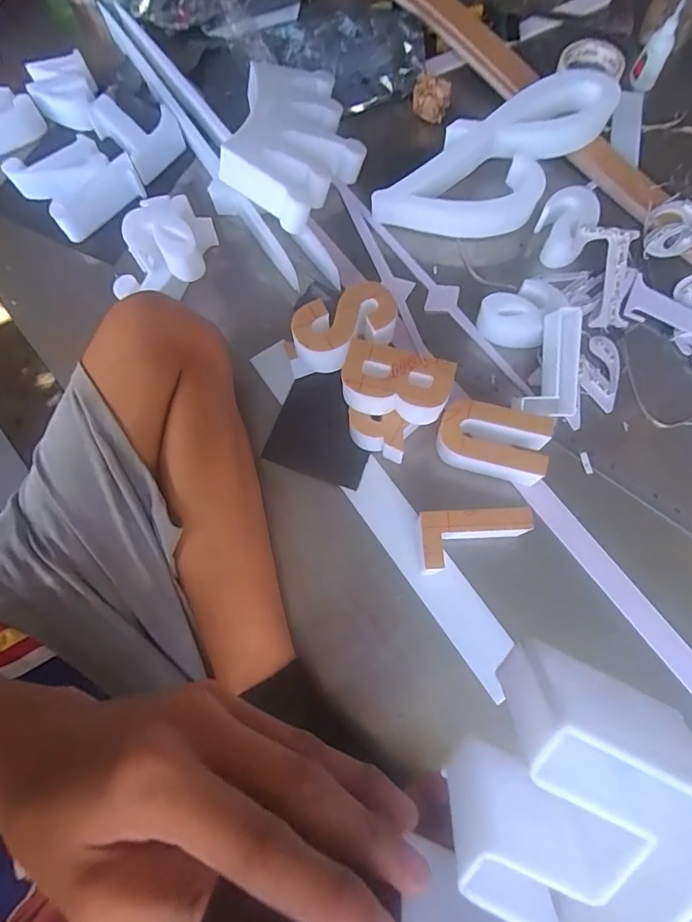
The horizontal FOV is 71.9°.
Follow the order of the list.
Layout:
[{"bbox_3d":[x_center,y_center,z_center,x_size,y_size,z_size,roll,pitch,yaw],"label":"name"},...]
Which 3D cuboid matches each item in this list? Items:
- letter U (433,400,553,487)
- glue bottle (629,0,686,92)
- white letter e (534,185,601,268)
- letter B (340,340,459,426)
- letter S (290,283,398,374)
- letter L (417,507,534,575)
[{"bbox_3d":[0.153,-0.020,0.507,0.109,0.050,0.065,16,72,6],"label":"letter U"},{"bbox_3d":[0.435,-0.580,0.650,0.036,0.121,0.029,28,49,9],"label":"glue bottle"},{"bbox_3d":[0.272,-0.293,0.591,0.064,0.040,0.093,25,74,8],"label":"white letter e"},{"bbox_3d":[0.050,-0.078,0.486,0.107,0.043,0.061,18,72,6],"label":"letter B"},{"bbox_3d":[0.001,-0.138,0.500,0.111,0.034,0.065,-24,73,-7],"label":"letter S"},{"bbox_3d":[0.126,0.077,0.474,0.109,0.047,0.055,-6,71,-2],"label":"letter L"}]

